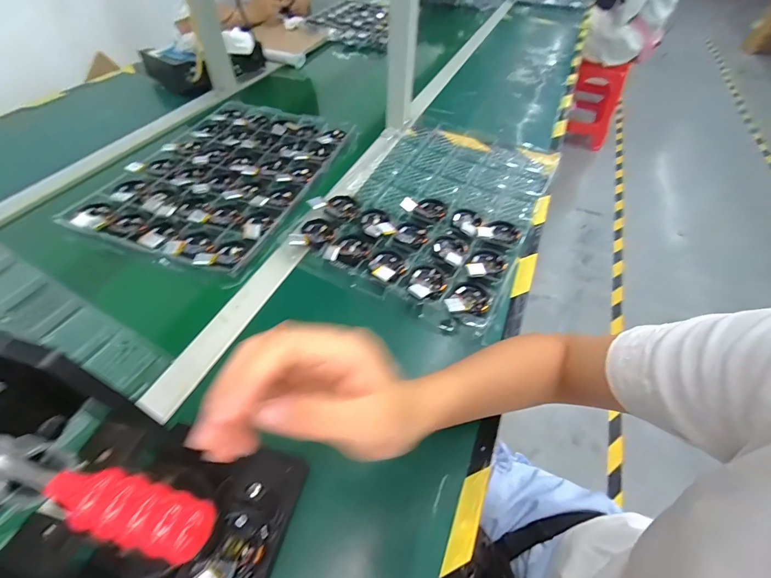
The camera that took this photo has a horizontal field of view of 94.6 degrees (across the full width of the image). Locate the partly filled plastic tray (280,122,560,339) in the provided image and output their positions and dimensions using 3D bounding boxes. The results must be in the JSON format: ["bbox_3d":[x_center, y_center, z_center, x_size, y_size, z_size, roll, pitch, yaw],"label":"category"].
[{"bbox_3d":[0.078,-0.155,0.572,0.307,0.023,0.446,23,54,16],"label":"partly filled plastic tray"}]

